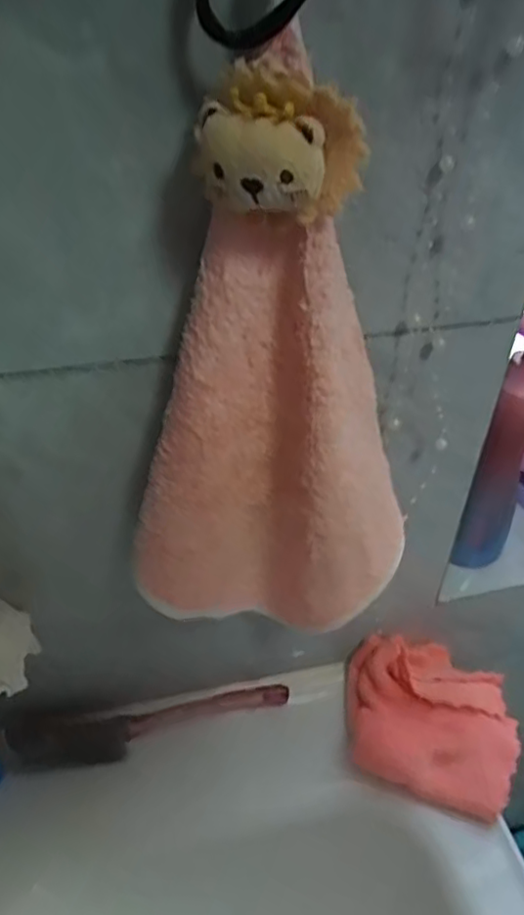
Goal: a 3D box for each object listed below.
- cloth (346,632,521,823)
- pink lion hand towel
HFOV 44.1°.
[{"bbox_3d":[0.147,0.217,0.562,0.148,0.046,0.141,14,43,14],"label":"cloth"},{"bbox_3d":[0.010,-0.017,0.351,0.167,0.328,0.052,-8,42,-10],"label":"pink lion hand towel"}]

